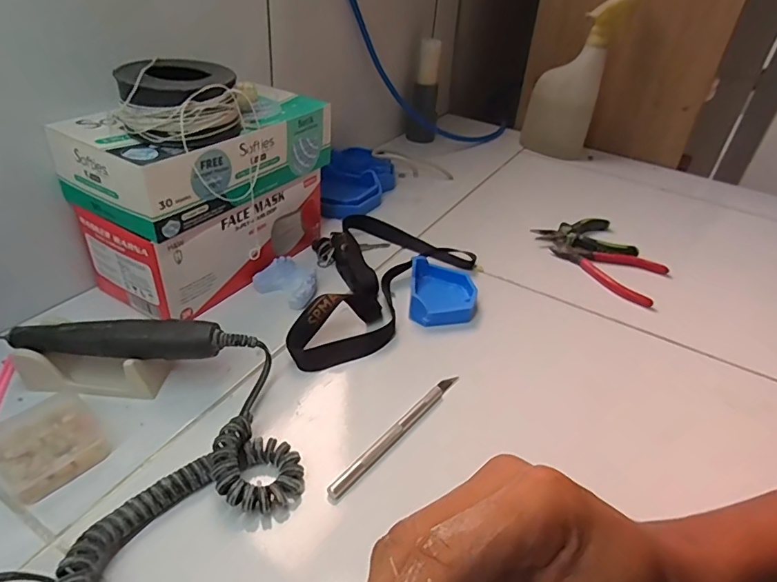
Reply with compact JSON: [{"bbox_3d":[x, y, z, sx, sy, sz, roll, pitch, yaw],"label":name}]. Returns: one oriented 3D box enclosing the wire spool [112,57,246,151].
[{"bbox_3d":[-0.153,-0.144,0.371,0.071,0.048,0.070,4,36,-3],"label":"wire spool"}]

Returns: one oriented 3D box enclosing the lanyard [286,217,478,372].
[{"bbox_3d":[-0.029,-0.024,0.479,0.141,0.033,0.242,27,40,26],"label":"lanyard"}]

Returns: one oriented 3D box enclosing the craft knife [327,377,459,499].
[{"bbox_3d":[0.008,0.097,0.343,0.011,0.009,0.133,30,42,29],"label":"craft knife"}]

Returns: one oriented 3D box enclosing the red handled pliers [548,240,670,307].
[{"bbox_3d":[0.246,-0.030,0.556,0.121,0.012,0.089,25,40,24],"label":"red handled pliers"}]

